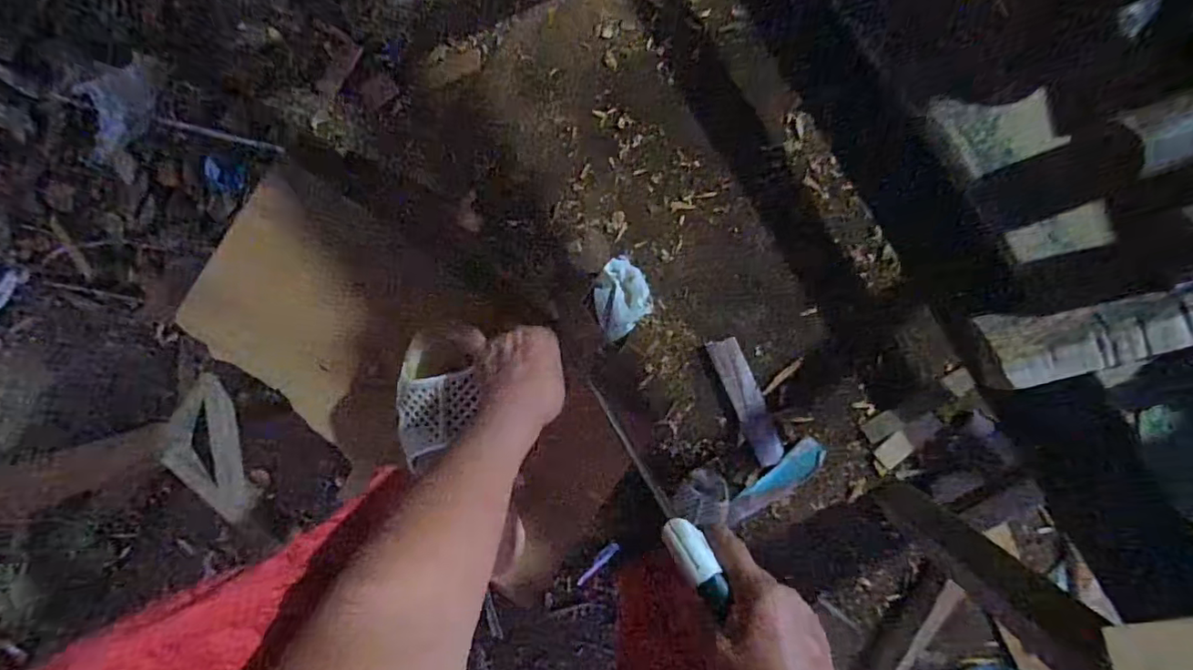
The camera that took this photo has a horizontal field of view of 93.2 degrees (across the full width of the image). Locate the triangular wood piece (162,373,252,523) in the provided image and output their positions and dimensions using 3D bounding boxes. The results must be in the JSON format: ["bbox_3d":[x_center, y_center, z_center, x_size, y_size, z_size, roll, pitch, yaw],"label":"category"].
[{"bbox_3d":[-0.445,0.130,0.641,0.066,0.033,0.159,-8,92,6],"label":"triangular wood piece"}]

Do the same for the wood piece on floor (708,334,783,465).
[{"bbox_3d":[0.263,0.116,0.981,0.054,0.016,0.230,-23,88,8],"label":"wood piece on floor"}]

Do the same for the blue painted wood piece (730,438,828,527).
[{"bbox_3d":[0.312,0.260,0.981,0.201,0.011,0.058,-40,101,3],"label":"blue painted wood piece"}]

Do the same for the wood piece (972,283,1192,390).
[{"bbox_3d":[0.265,-0.002,0.283,0.122,0.015,0.036,-11,91,6],"label":"wood piece"}]

